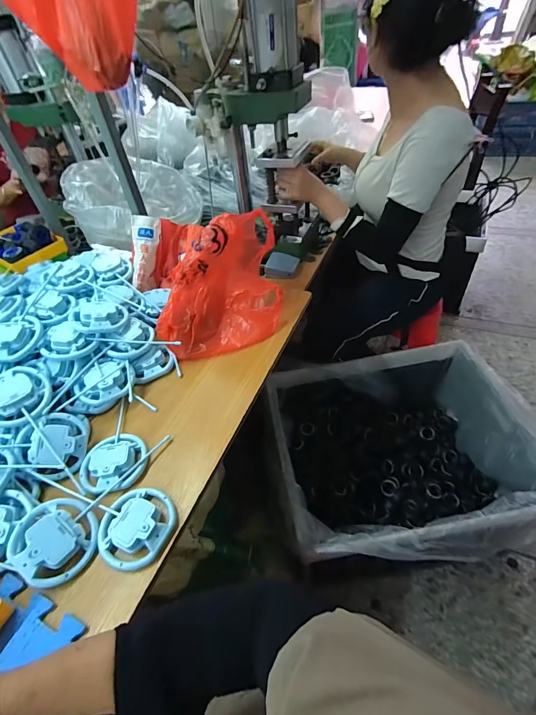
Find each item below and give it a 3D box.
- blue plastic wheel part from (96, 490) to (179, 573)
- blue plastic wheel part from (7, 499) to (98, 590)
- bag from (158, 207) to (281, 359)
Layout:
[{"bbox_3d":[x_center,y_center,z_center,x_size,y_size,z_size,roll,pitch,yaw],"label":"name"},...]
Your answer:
[{"bbox_3d":[-0.181,0.228,0.477,0.096,0.025,0.100,-4,46,4],"label":"blue plastic wheel part"},{"bbox_3d":[-0.282,0.240,0.461,0.101,0.040,0.101,-1,55,1],"label":"blue plastic wheel part"},{"bbox_3d":[-0.099,-0.149,0.697,0.241,0.202,0.208,-7,46,1],"label":"bag"}]

